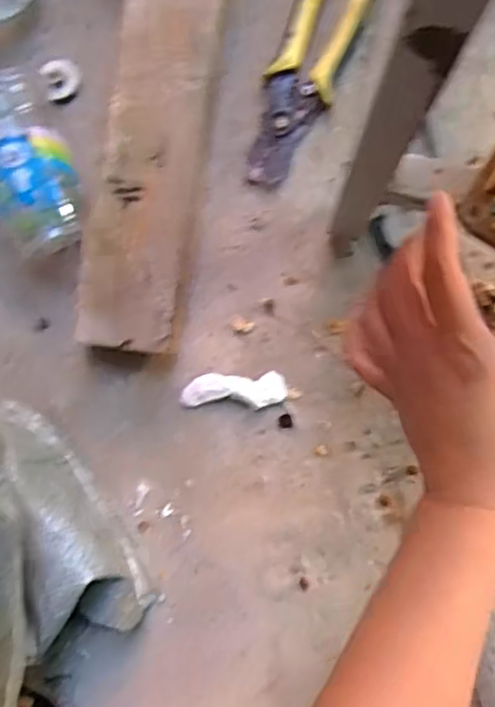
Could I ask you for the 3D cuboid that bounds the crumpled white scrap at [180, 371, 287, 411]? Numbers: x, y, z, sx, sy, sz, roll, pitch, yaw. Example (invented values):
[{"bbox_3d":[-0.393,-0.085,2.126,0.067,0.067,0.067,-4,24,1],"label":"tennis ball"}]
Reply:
[{"bbox_3d":[-0.011,0.028,0.525,0.079,0.016,0.026,-3,88,4],"label":"crumpled white scrap"}]

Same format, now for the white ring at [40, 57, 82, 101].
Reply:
[{"bbox_3d":[-0.142,-0.211,0.532,0.030,0.004,0.031,-18,97,-34],"label":"white ring"}]

